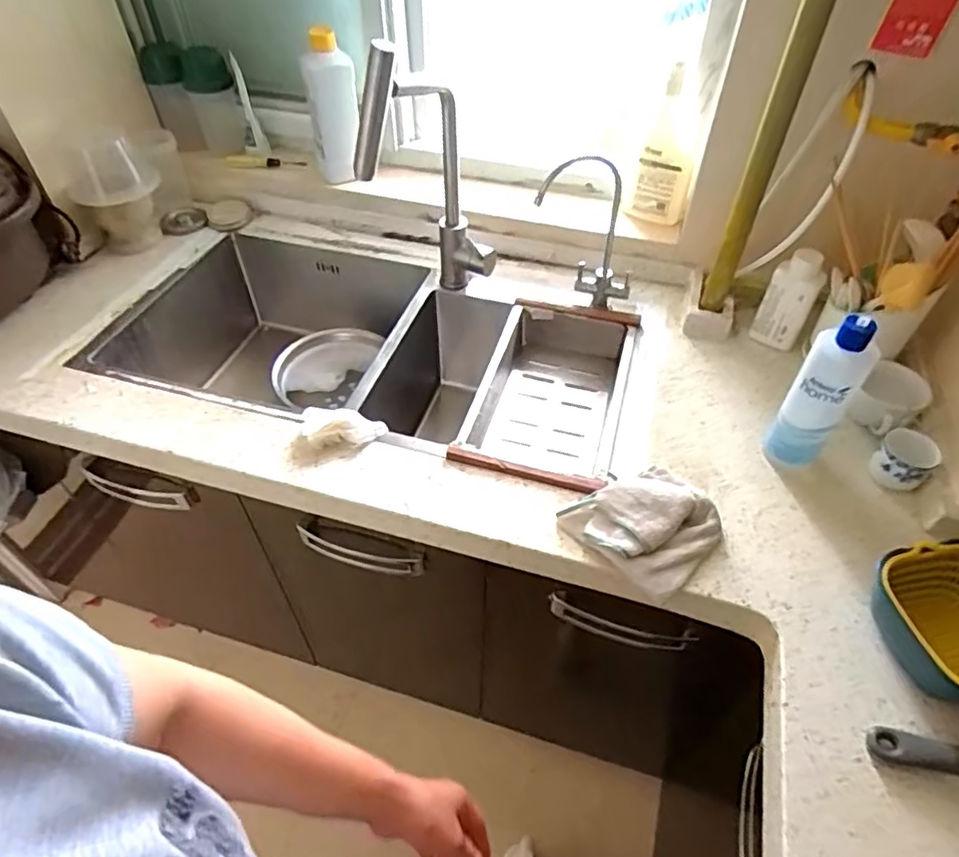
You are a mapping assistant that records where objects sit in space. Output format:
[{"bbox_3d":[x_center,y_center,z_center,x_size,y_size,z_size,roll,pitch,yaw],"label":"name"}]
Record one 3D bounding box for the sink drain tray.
[{"bbox_3d":[0.109,-0.041,0.923,0.208,0.093,0.367,13,49,11],"label":"sink drain tray"}]

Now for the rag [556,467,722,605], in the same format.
[{"bbox_3d":[0.197,0.108,0.702,0.148,0.040,0.140,-27,54,-23],"label":"rag"}]

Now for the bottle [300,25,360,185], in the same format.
[{"bbox_3d":[-0.255,-0.550,1.084,0.086,0.252,0.063,-8,49,-8],"label":"bottle"}]

